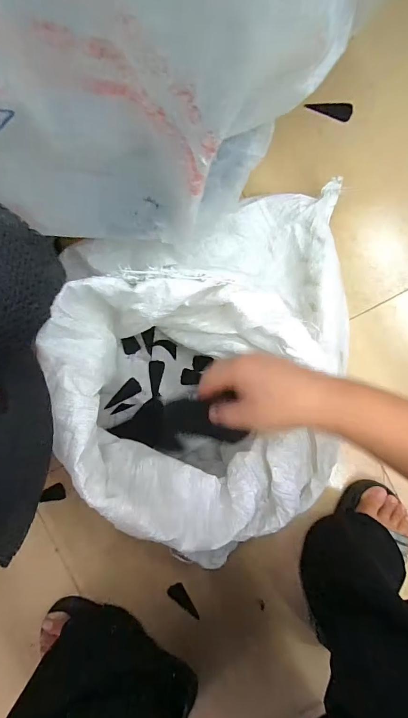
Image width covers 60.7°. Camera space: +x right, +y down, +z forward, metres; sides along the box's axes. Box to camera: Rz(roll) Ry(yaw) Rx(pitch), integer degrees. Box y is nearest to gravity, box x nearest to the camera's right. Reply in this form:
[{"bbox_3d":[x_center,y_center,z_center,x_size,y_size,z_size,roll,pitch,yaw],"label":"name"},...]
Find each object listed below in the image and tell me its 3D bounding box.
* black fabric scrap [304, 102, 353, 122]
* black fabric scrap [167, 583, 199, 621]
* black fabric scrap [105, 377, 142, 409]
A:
[{"bbox_3d":[0.194,-0.387,0.538,0.069,0.007,0.030,19,88,12],"label":"black fabric scrap"},{"bbox_3d":[-0.031,0.371,0.529,0.024,0.005,0.062,-28,90,-2],"label":"black fabric scrap"},{"bbox_3d":[-0.125,0.051,0.526,0.059,0.004,0.024,-26,89,-2],"label":"black fabric scrap"}]

